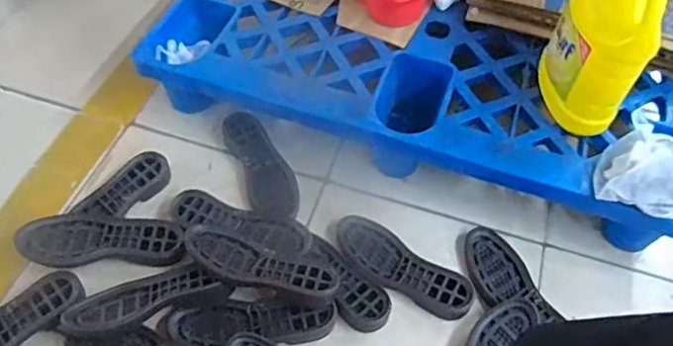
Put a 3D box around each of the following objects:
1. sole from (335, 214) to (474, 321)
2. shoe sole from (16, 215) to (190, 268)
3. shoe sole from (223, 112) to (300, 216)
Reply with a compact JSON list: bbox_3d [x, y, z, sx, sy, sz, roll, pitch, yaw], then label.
[{"bbox_3d":[0.105,0.153,0.966,0.252,0.022,0.097,35,59,20],"label":"sole"},{"bbox_3d":[-0.376,0.105,0.950,0.249,0.039,0.095,-4,54,-7],"label":"shoe sole"},{"bbox_3d":[-0.136,-0.016,1.076,0.093,0.032,0.261,-18,57,-16],"label":"shoe sole"}]

